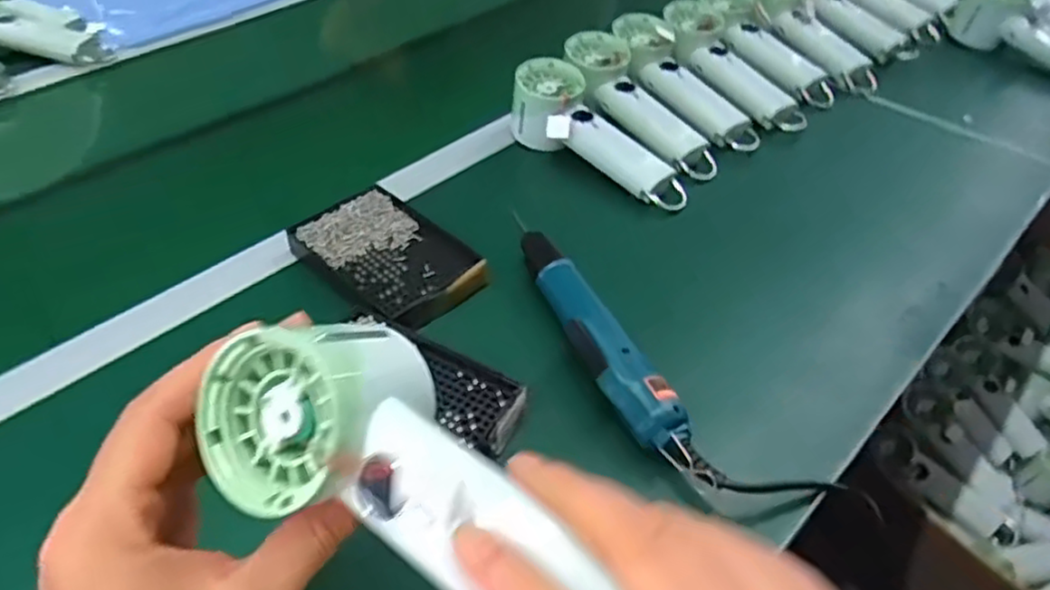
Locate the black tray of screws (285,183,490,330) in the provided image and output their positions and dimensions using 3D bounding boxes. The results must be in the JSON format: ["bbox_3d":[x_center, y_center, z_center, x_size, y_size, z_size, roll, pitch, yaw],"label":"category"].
[{"bbox_3d":[-0.103,-0.029,0.538,0.093,0.018,0.146,-33,54,-29],"label":"black tray of screws"}]

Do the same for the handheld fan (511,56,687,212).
[{"bbox_3d":[0.063,-0.136,0.631,0.070,0.053,0.199,-35,67,-30],"label":"handheld fan"}]

